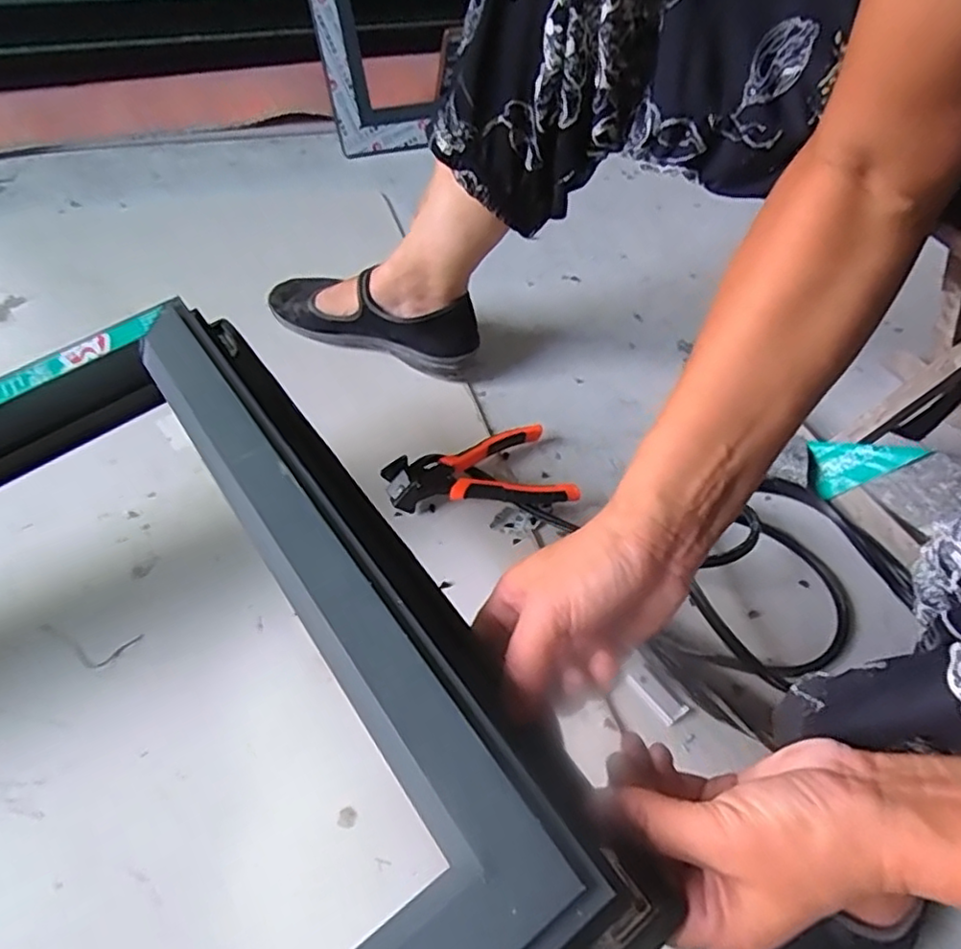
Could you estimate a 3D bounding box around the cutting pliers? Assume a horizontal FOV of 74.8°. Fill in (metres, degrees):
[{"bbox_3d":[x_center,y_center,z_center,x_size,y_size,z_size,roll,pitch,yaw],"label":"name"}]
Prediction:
[{"bbox_3d":[-0.005,0.001,0.578,0.164,0.042,0.097,-10,51,-14],"label":"cutting pliers"}]

